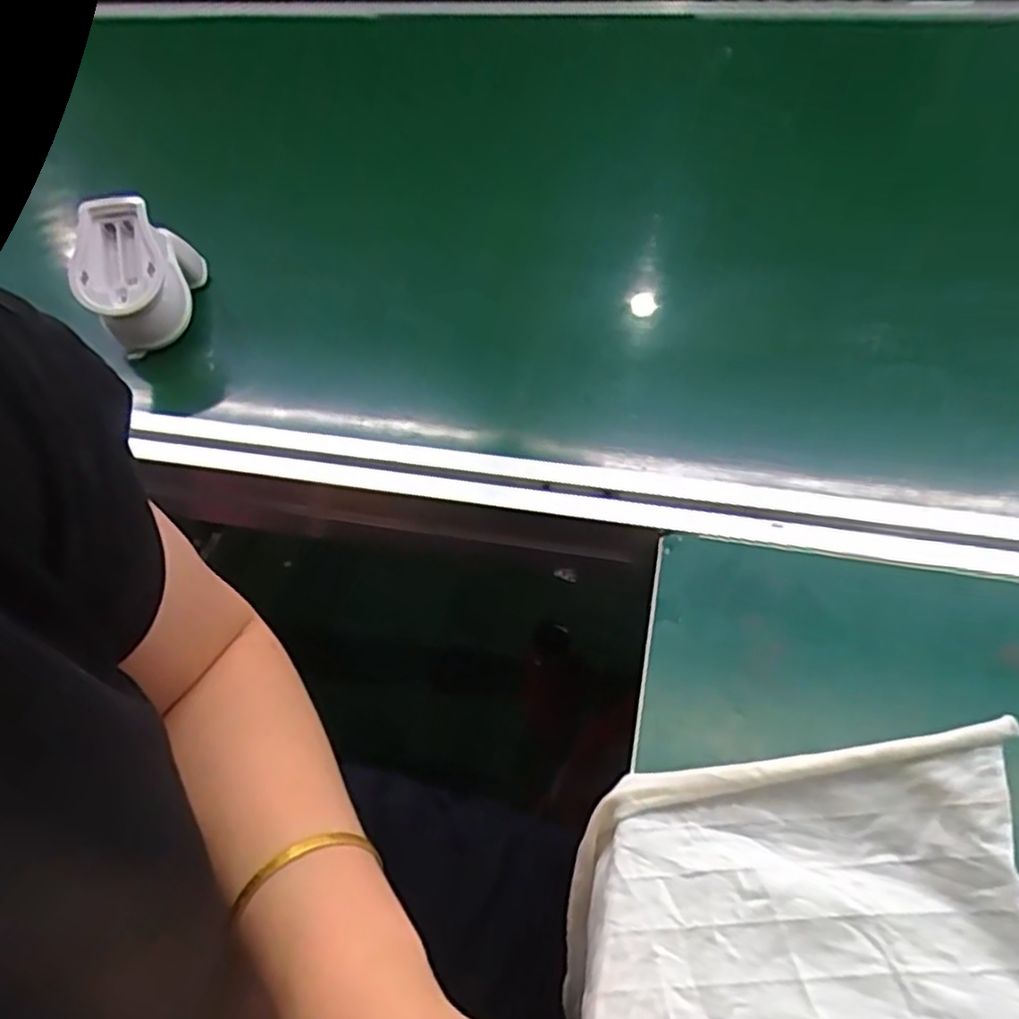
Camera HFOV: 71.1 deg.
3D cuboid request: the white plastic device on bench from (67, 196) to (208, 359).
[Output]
[{"bbox_3d":[-0.264,-0.169,0.509,0.083,0.077,0.096,-25,52,-15],"label":"white plastic device on bench"}]

